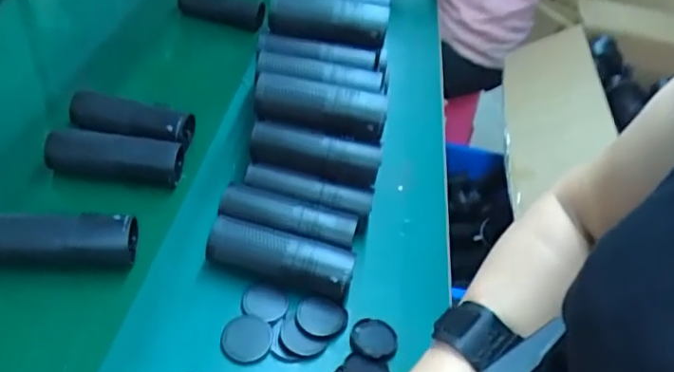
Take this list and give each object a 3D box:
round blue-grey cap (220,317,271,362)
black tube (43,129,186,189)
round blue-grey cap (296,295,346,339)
[{"bbox_3d":[-0.092,0.155,0.560,0.048,0.005,0.050,3,44,-3],"label":"round blue-grey cap"},{"bbox_3d":[-0.287,-0.037,0.711,0.168,0.049,0.047,6,43,0],"label":"black tube"},{"bbox_3d":[-0.016,0.137,0.582,0.053,0.009,0.046,8,41,-5],"label":"round blue-grey cap"}]

